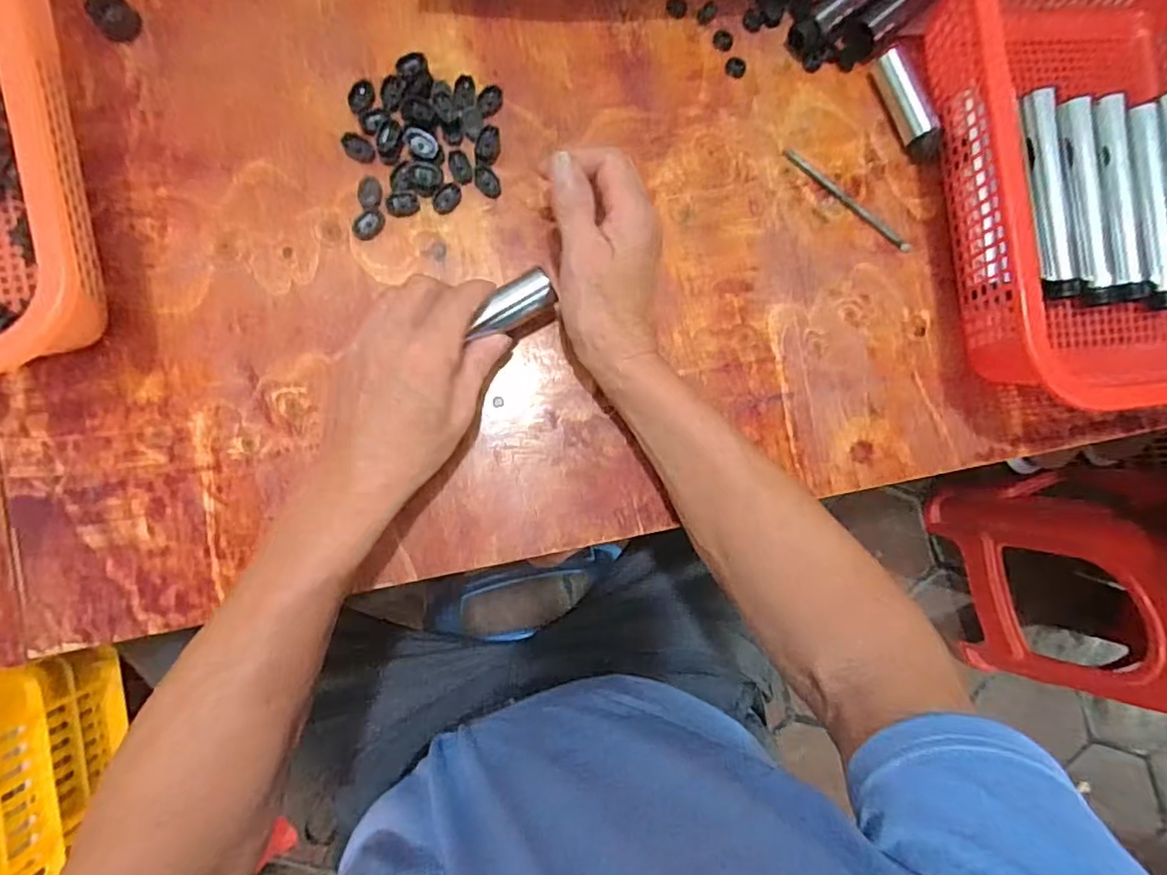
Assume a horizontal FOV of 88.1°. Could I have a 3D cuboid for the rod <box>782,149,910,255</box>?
[{"bbox_3d":[0.197,-0.177,0.450,0.116,0.009,0.007,40,83,-3],"label":"rod"}]

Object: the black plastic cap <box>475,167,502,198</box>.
[{"bbox_3d":[-0.065,-0.176,0.414,0.015,0.004,0.023,-42,92,-8],"label":"black plastic cap"}]

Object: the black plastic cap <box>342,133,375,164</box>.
[{"bbox_3d":[-0.152,-0.196,0.408,0.024,0.004,0.016,32,83,-4],"label":"black plastic cap"}]

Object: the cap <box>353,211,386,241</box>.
[{"bbox_3d":[-0.144,-0.143,0.406,0.016,0.004,0.023,44,82,-3],"label":"cap"}]

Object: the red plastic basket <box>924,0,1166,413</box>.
[{"bbox_3d":[0.365,-0.195,0.421,0.246,0.100,0.346,-5,87,-7],"label":"red plastic basket"}]

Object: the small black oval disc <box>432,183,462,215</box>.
[{"bbox_3d":[-0.093,-0.164,0.412,0.015,0.004,0.023,35,83,-4],"label":"small black oval disc"}]

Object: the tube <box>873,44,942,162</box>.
[{"bbox_3d":[0.239,-0.245,0.447,0.019,0.027,0.081,-24,89,-8],"label":"tube"}]

